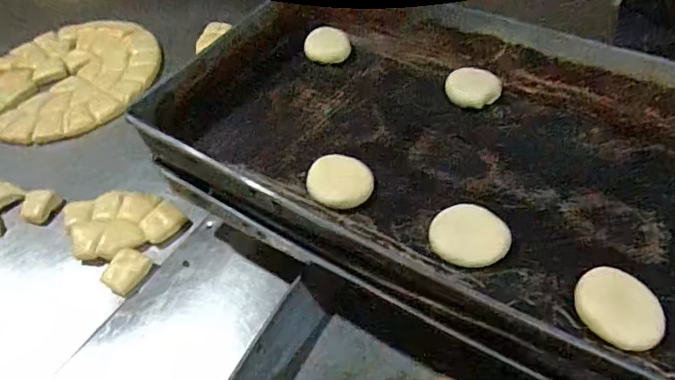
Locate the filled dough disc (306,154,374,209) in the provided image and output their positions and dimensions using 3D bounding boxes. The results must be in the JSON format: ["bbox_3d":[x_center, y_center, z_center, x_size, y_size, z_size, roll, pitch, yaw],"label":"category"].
[{"bbox_3d":[0.003,-0.006,0.543,0.067,0.027,0.057,8,54,13],"label":"filled dough disc"}]

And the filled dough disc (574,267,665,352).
[{"bbox_3d":[0.241,0.104,0.440,0.065,0.021,0.072,-33,56,-18],"label":"filled dough disc"}]

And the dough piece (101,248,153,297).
[{"bbox_3d":[-0.276,0.105,0.665,0.047,0.012,0.056,38,65,-11],"label":"dough piece"}]

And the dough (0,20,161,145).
[{"bbox_3d":[-0.497,-0.213,0.932,0.322,0.021,0.318,-4,52,5],"label":"dough"}]

